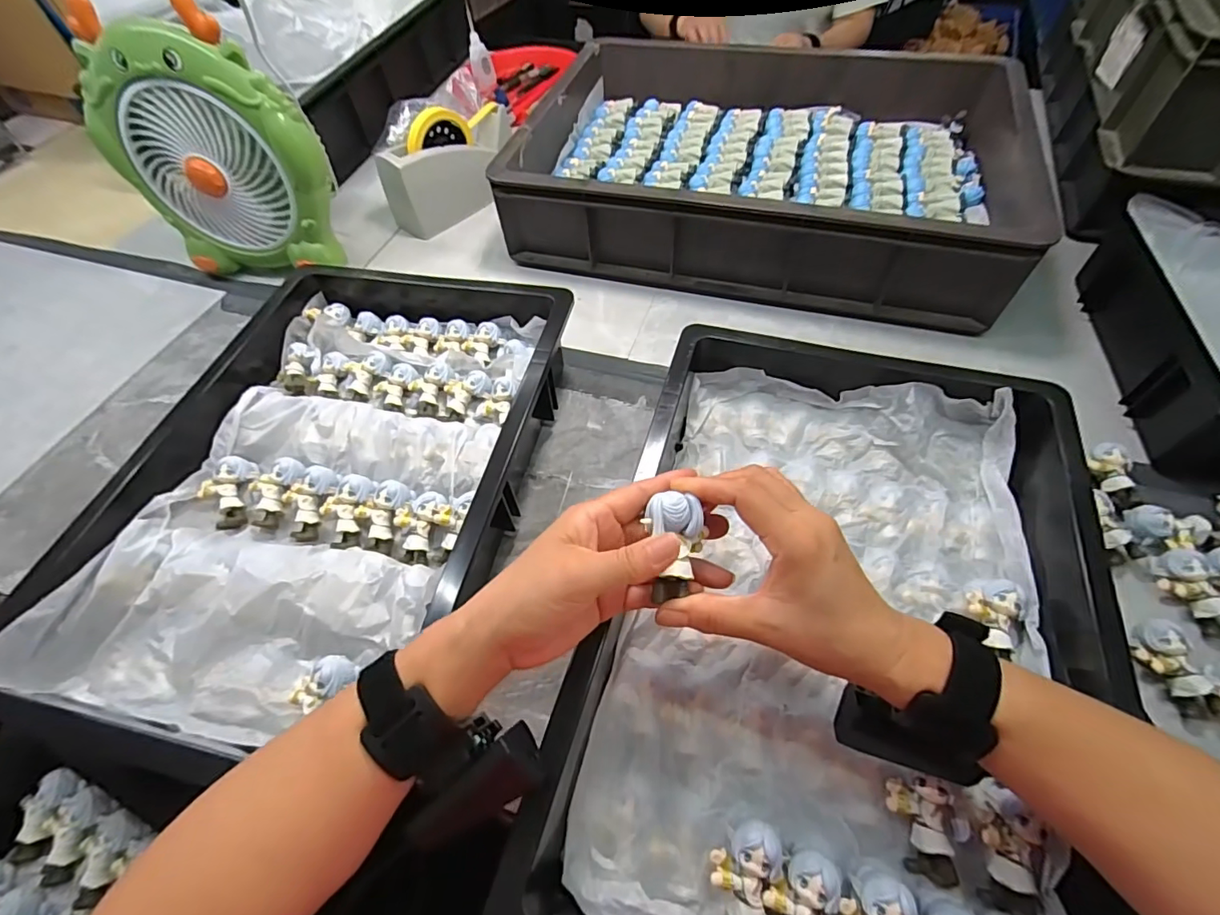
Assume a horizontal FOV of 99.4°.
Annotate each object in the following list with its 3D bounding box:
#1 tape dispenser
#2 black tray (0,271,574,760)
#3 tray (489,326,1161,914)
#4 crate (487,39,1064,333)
[{"bbox_3d":[-0.214,-0.399,0.705,0.055,0.115,0.194,37,66,24],"label":"tape dispenser"},{"bbox_3d":[-0.219,-0.003,0.437,0.313,0.062,0.452,9,58,10],"label":"black tray"},{"bbox_3d":[0.146,0.099,0.337,0.306,0.075,0.432,14,58,12],"label":"tray"},{"bbox_3d":[0.185,-0.364,0.648,0.541,0.122,0.367,13,58,12],"label":"crate"}]

